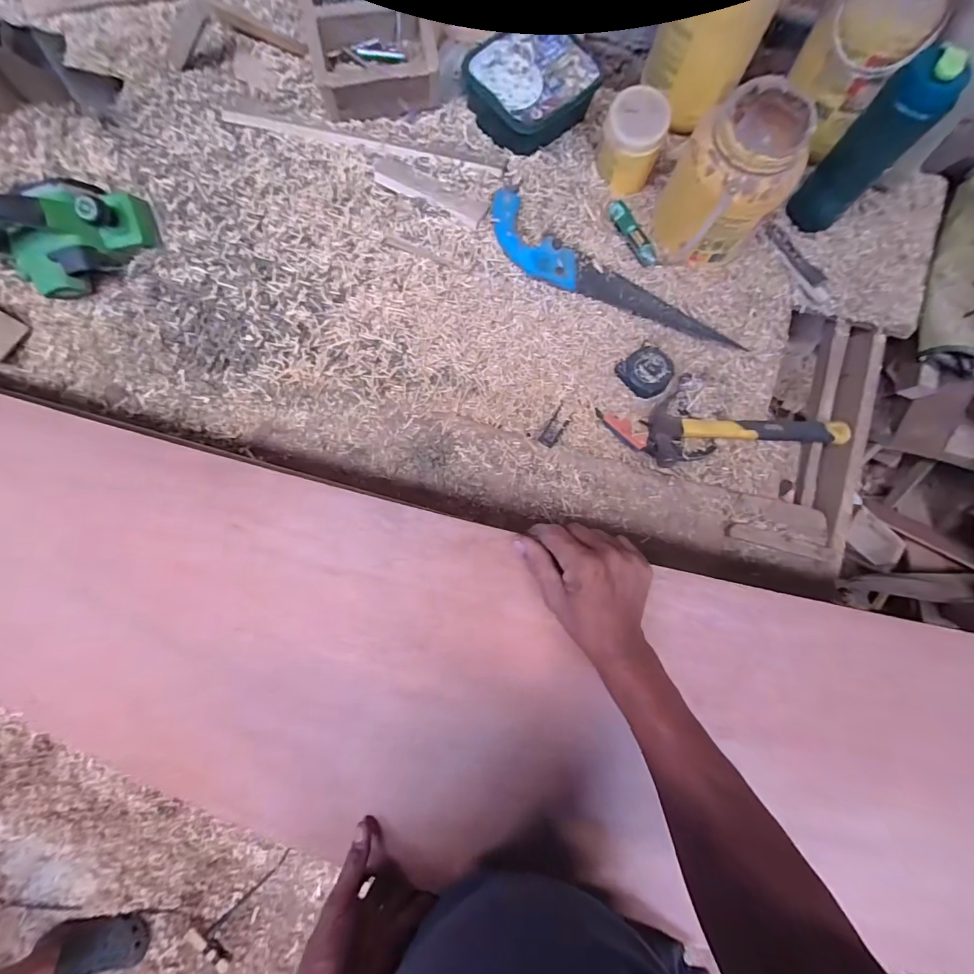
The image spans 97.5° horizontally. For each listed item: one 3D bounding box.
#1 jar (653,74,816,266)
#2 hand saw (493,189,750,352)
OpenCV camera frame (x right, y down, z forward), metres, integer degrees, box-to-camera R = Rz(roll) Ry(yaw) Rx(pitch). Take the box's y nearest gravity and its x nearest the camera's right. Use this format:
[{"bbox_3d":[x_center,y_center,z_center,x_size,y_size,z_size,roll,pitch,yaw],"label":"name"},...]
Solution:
[{"bbox_3d":[0.361,-0.455,0.640,0.157,0.191,0.166,31,78,6],"label":"jar"},{"bbox_3d":[0.217,-0.331,0.692,0.458,0.034,0.098,23,77,-9],"label":"hand saw"}]

